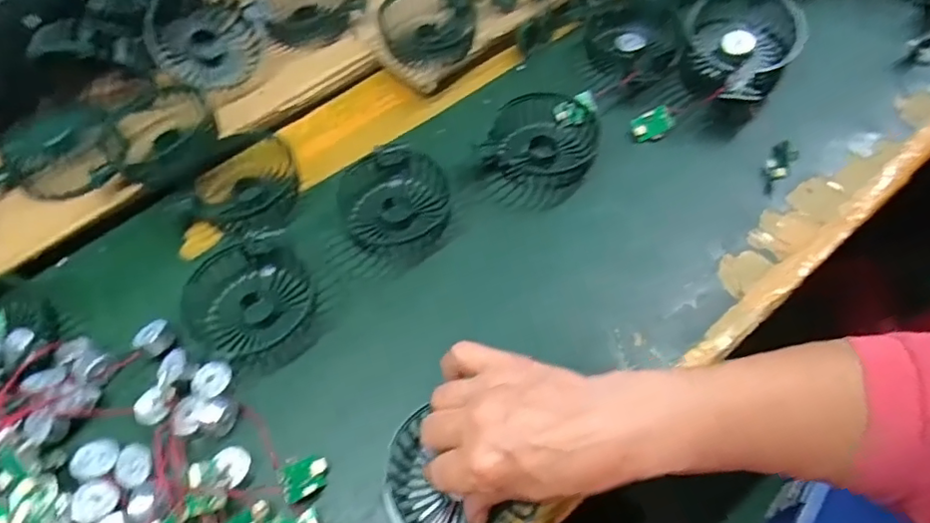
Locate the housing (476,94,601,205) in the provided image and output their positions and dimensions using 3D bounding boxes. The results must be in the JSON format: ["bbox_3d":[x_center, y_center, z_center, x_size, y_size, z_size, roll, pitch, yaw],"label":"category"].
[{"bbox_3d":[0.062,-0.098,0.473,0.088,0.028,0.093,0,61,0],"label":"housing"}]

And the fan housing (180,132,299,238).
[{"bbox_3d":[-0.177,-0.064,0.469,0.094,0.023,0.096,-1,58,2],"label":"fan housing"}]

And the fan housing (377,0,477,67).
[{"bbox_3d":[-0.035,-0.220,0.531,0.086,0.026,0.090,-8,58,-3],"label":"fan housing"}]

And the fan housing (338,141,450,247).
[{"bbox_3d":[-0.055,-0.049,0.449,0.083,0.024,0.088,-15,59,-7],"label":"fan housing"}]

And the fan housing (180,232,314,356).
[{"bbox_3d":[-0.153,0.025,0.408,0.086,0.022,0.087,-1,58,2],"label":"fan housing"}]

